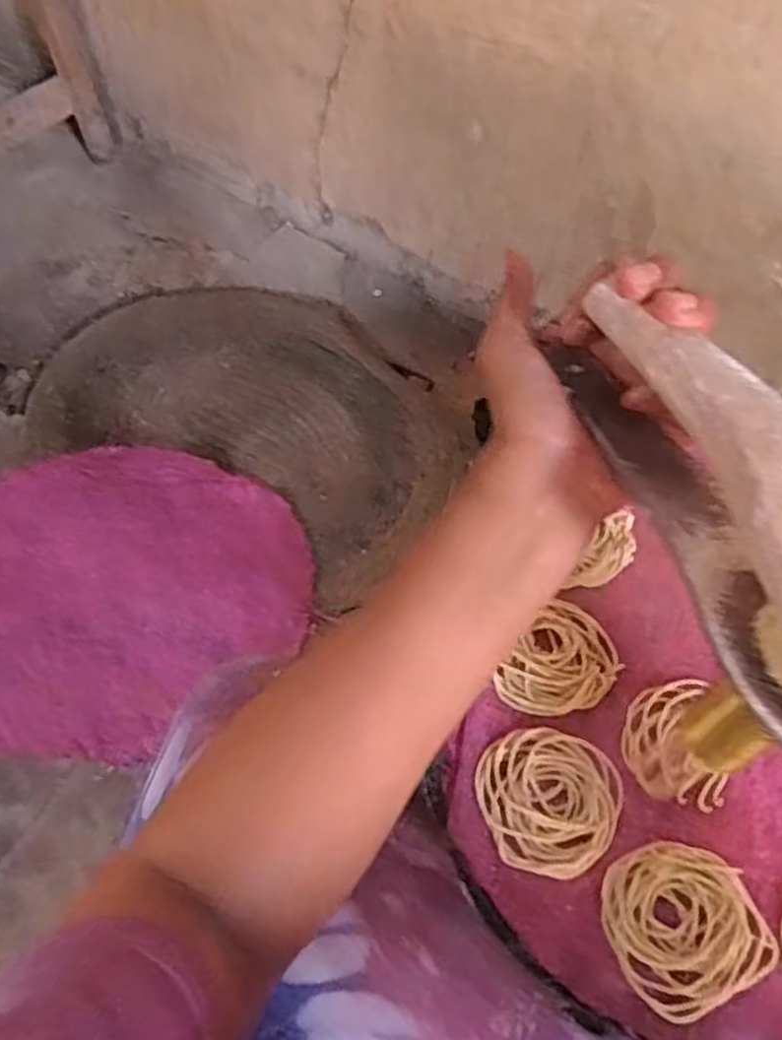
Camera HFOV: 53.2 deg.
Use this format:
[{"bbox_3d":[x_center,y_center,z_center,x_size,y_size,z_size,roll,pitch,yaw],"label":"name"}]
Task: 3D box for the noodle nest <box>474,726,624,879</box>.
[{"bbox_3d":[0.076,0.136,0.383,0.068,0.004,0.067,0,58,1],"label":"noodle nest"}]

